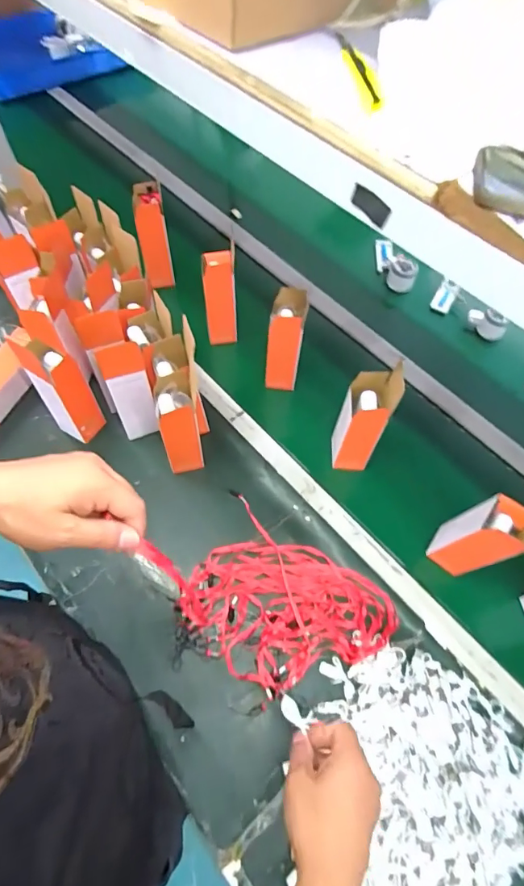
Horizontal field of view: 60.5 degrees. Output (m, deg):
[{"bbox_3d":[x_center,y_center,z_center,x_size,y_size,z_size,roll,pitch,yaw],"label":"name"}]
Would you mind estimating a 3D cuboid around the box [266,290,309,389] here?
[{"bbox_3d":[0.045,-0.187,0.838,0.066,0.212,0.077,12,61,4],"label":"box"}]

